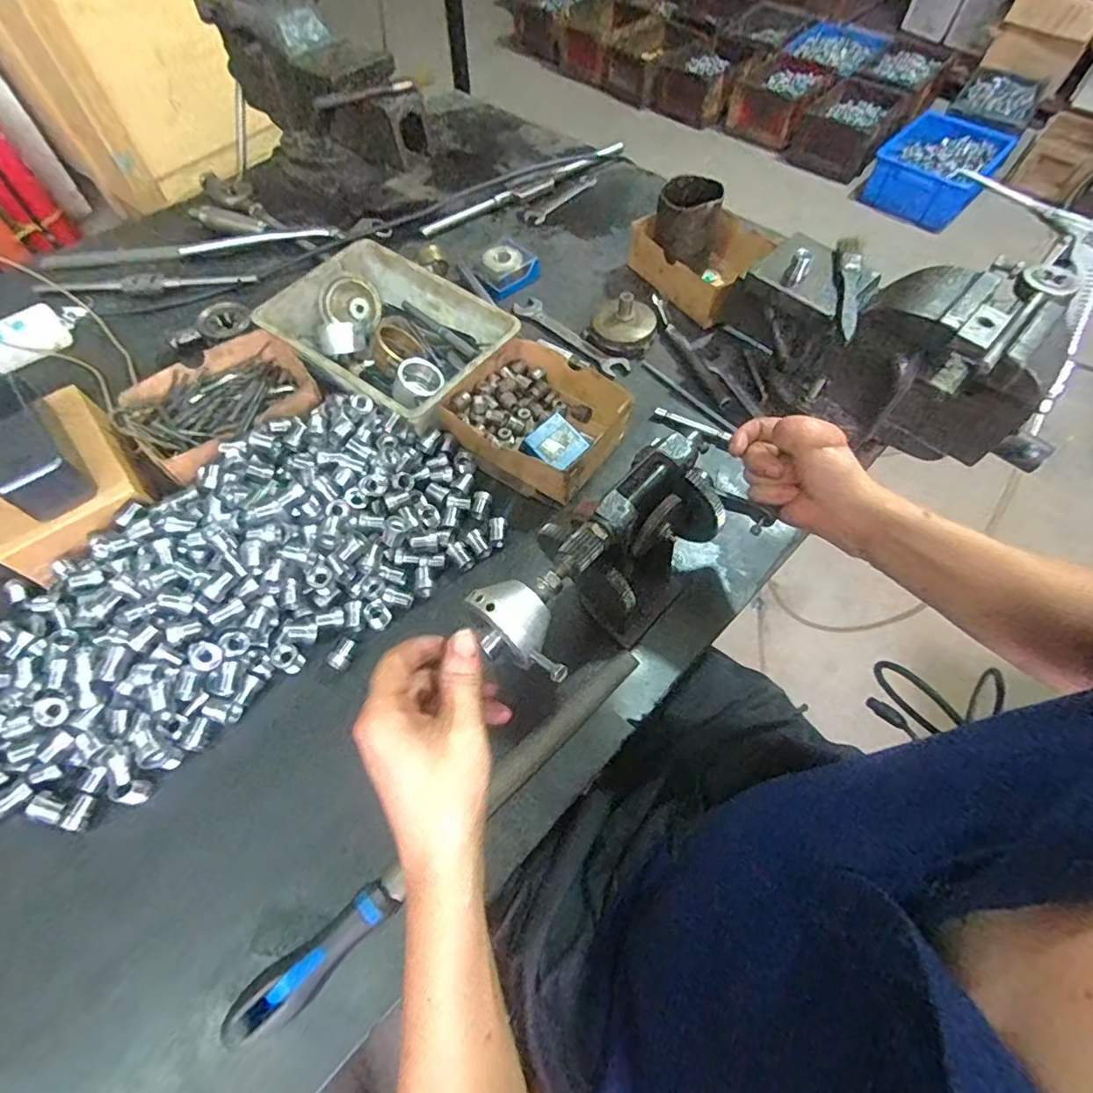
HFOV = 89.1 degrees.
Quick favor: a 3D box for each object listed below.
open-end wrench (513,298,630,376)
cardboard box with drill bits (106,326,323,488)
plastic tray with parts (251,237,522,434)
[{"bbox_3d":[0.030,-0.259,0.682,0.171,0.007,0.035,41,67,20],"label":"open-end wrench"},{"bbox_3d":[-0.337,-0.150,0.587,0.184,0.047,0.140,-40,68,-21],"label":"cardboard box with drill bits"},{"bbox_3d":[-0.176,-0.236,0.615,0.246,0.049,0.170,35,65,17],"label":"plastic tray with parts"}]

